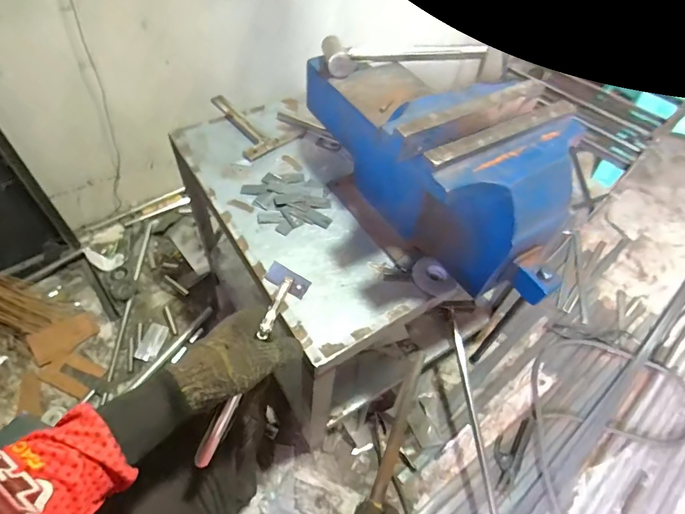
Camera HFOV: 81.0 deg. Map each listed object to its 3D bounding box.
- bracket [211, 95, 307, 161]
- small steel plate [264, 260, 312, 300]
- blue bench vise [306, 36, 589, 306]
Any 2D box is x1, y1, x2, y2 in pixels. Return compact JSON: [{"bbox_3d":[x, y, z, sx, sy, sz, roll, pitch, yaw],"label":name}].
[{"bbox_3d":[-0.176,-0.297,0.867,0.144,0.035,0.206,-22,58,-21],"label":"bracket"},{"bbox_3d":[-0.061,0.026,0.448,0.048,0.007,0.023,32,77,-6],"label":"small steel plate"},{"bbox_3d":[0.136,-0.168,0.659,0.248,0.248,0.545,-23,54,-18],"label":"blue bench vise"}]

